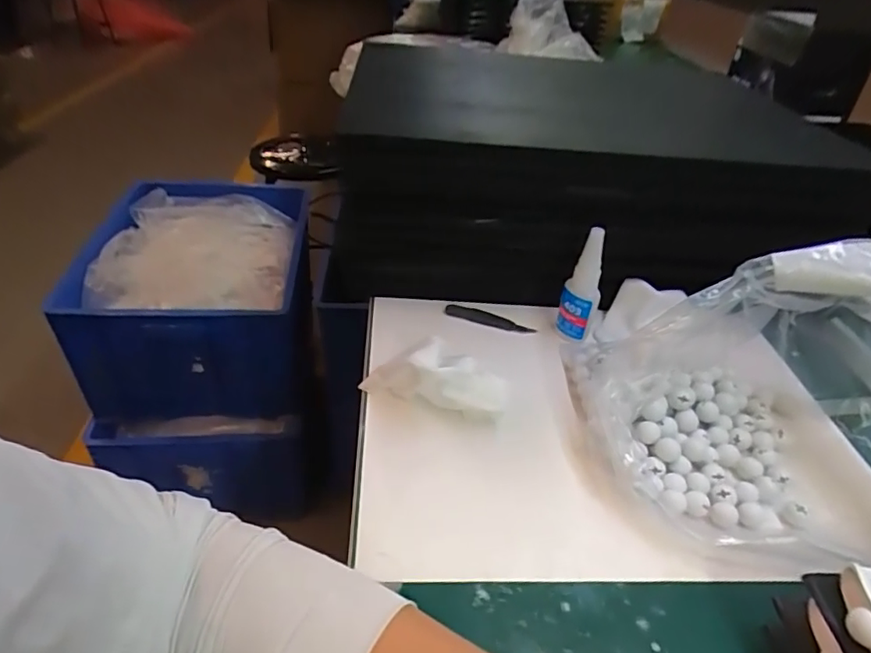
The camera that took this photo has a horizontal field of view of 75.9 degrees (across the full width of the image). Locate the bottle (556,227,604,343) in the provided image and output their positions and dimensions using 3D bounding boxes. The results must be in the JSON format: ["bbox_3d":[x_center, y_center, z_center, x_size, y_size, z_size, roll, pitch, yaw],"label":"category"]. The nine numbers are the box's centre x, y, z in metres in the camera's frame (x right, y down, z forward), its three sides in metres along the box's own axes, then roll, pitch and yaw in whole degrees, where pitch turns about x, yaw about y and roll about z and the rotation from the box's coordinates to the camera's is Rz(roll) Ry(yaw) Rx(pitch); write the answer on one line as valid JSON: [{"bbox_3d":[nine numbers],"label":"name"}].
[{"bbox_3d":[0.129,-0.033,0.491,0.031,0.106,0.022,15,37,14],"label":"bottle"}]

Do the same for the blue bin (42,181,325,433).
[{"bbox_3d":[-0.482,-0.072,1.189,0.413,0.279,0.532,-4,37,-13],"label":"blue bin"}]

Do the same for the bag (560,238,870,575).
[{"bbox_3d":[0.248,0.035,0.379,0.269,0.148,0.194,6,36,1],"label":"bag"}]

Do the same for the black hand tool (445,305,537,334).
[{"bbox_3d":[0.051,-0.007,0.524,0.084,0.010,0.015,13,37,11],"label":"black hand tool"}]

